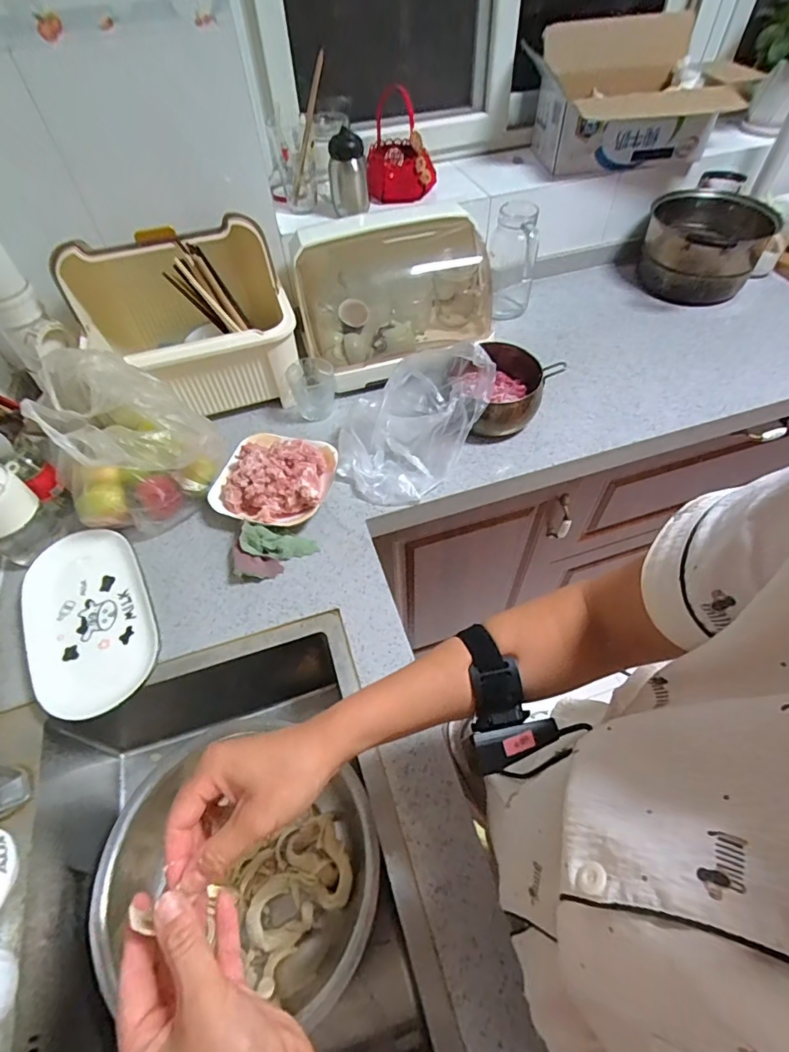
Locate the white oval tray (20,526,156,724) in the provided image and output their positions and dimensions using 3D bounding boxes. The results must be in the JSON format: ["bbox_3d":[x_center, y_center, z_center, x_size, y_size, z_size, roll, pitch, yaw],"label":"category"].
[{"bbox_3d":[-0.409,0.121,0.652,0.153,0.023,0.280,-26,57,-16],"label":"white oval tray"}]

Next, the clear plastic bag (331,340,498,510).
[{"bbox_3d":[0.018,-0.172,0.776,0.183,0.142,0.246,32,61,23],"label":"clear plastic bag"}]

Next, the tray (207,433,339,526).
[{"bbox_3d":[-0.193,-0.082,0.759,0.179,0.078,0.158,9,54,9],"label":"tray"}]

